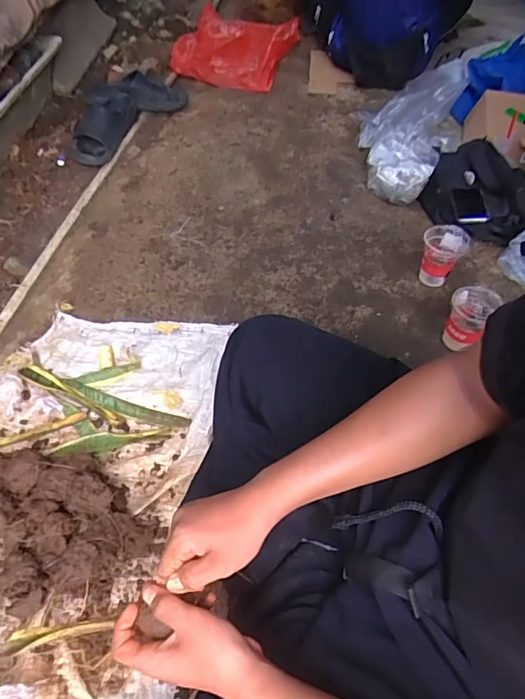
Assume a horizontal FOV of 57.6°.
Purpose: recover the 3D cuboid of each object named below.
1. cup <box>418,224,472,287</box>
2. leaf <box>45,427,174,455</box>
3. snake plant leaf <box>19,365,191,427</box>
[{"bbox_3d":[0.383,-0.200,1.030,0.092,0.115,0.080,27,55,18],"label":"cup"},{"bbox_3d":[-0.252,0.151,0.790,0.197,0.012,0.037,-4,52,-6],"label":"leaf"},{"bbox_3d":[-0.282,0.084,0.840,0.316,0.012,0.034,16,52,10],"label":"snake plant leaf"}]

